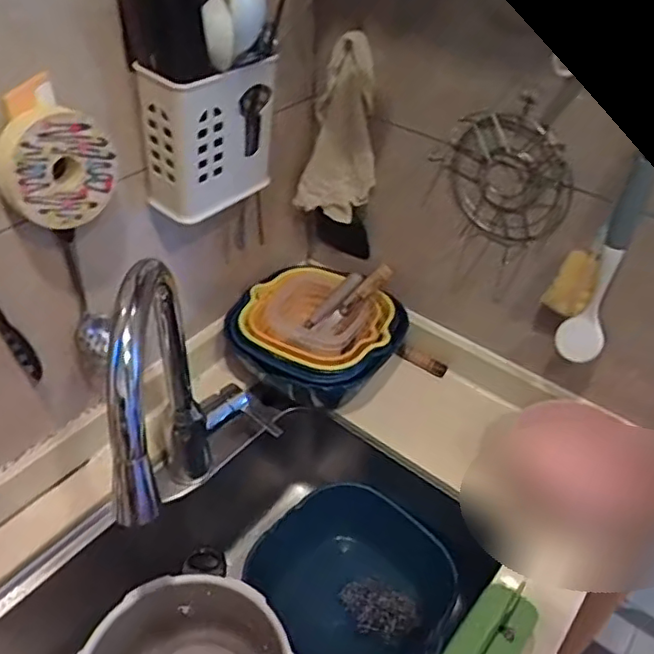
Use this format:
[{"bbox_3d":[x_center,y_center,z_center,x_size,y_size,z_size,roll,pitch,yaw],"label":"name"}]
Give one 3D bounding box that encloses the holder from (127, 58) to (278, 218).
[{"bbox_3d":[-0.121,-0.209,0.672,0.087,0.157,0.140,23,45,20],"label":"holder"}]

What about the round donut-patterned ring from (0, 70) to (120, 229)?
[{"bbox_3d":[-0.247,-0.155,0.562,0.037,0.120,0.101,32,48,28],"label":"round donut-patterned ring"}]

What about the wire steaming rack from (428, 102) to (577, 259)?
[{"bbox_3d":[0.209,-0.174,0.733,0.154,0.158,0.062,20,44,18],"label":"wire steaming rack"}]

